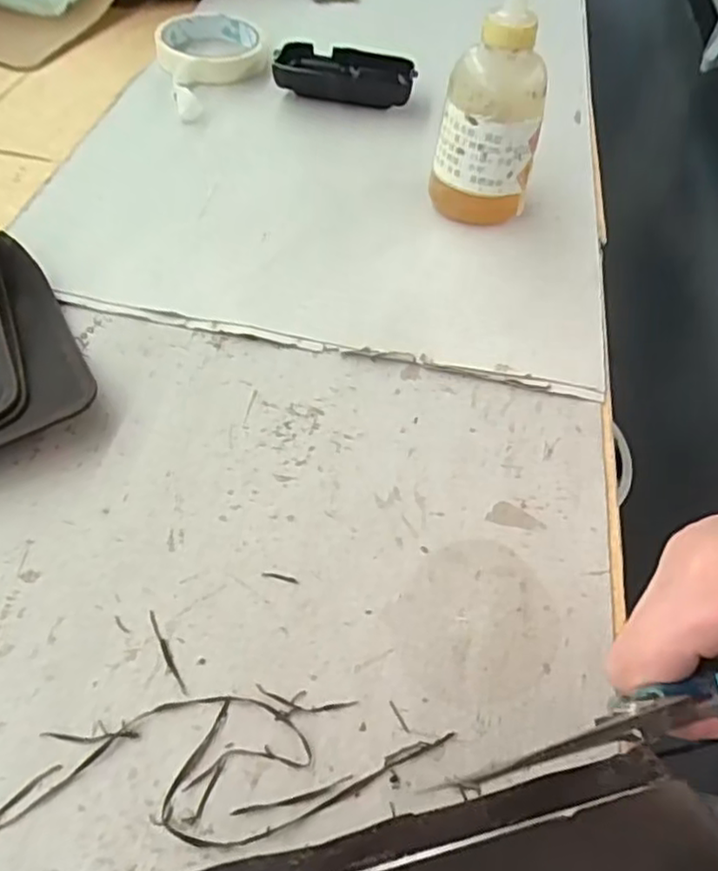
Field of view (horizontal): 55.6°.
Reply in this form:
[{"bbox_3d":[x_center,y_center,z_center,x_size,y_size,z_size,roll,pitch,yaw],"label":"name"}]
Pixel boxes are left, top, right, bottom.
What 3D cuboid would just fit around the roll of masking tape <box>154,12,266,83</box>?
[{"bbox_3d":[-0.122,-0.320,0.562,0.085,0.018,0.090,3,52,-3],"label":"roll of masking tape"}]

